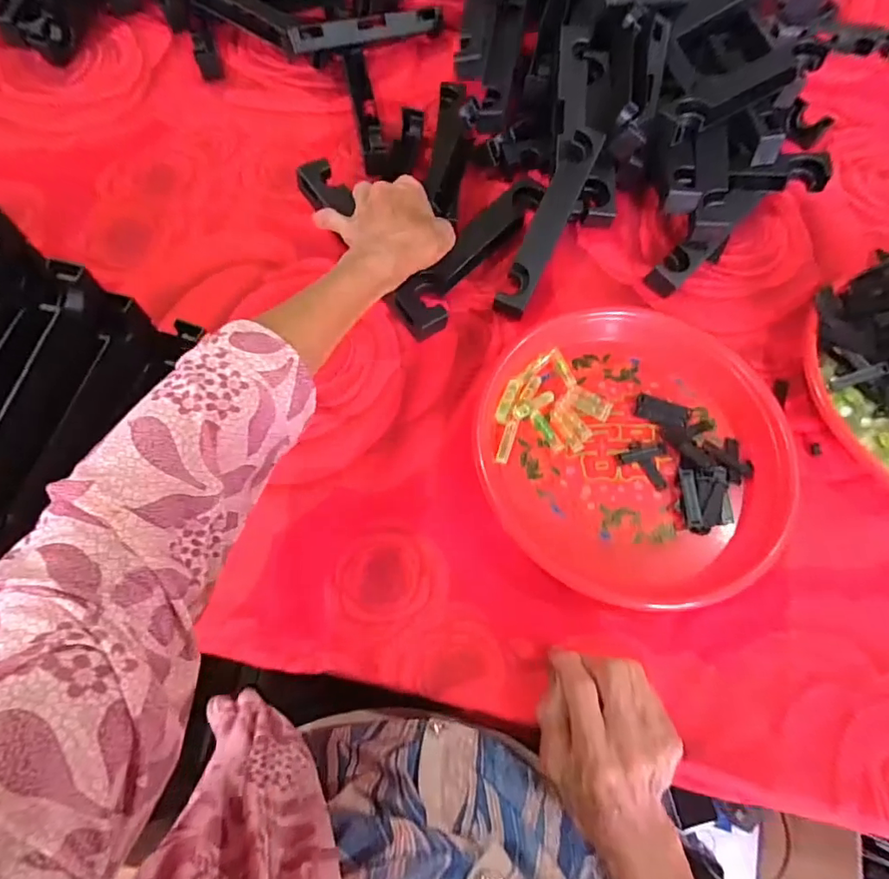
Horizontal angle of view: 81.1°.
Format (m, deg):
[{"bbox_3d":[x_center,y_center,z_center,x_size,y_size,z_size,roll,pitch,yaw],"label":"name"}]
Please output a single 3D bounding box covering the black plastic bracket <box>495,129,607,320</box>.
[{"bbox_3d":[0.099,-0.206,0.488,0.032,0.019,0.196,24,84,7],"label":"black plastic bracket"}]

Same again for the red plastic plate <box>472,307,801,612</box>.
[{"bbox_3d":[0.151,0.001,0.426,0.239,0.026,0.252,-3,68,-3],"label":"red plastic plate"}]

